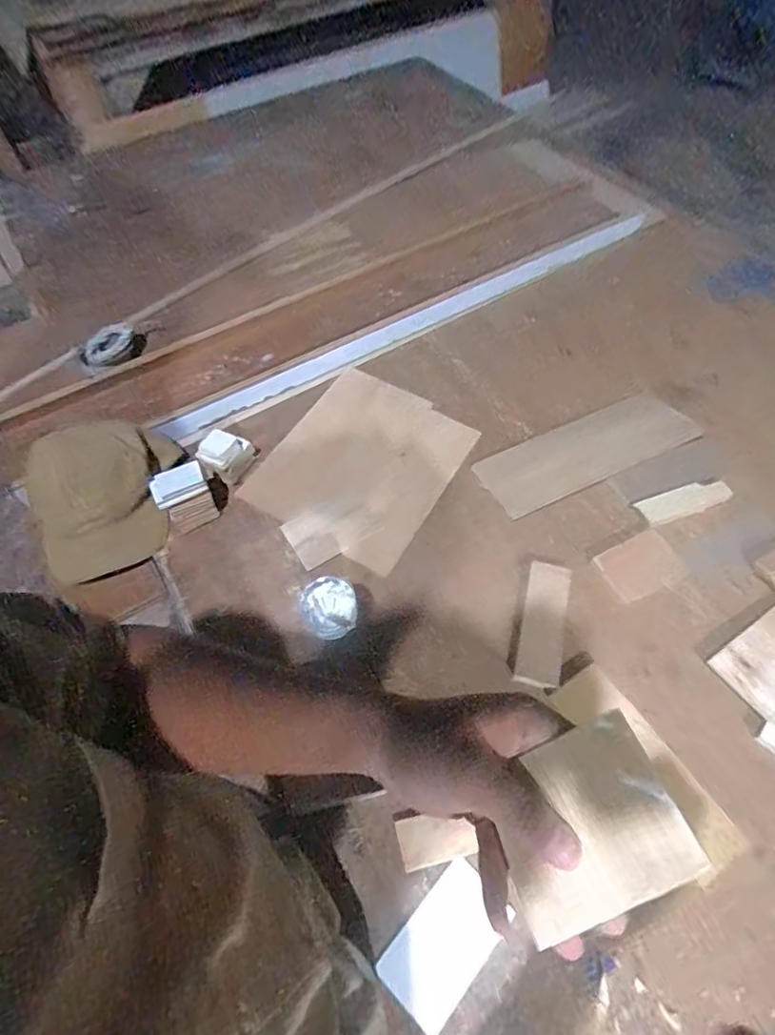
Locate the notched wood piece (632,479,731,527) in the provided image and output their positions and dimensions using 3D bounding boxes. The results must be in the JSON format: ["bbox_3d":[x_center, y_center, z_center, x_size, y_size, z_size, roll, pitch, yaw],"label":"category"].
[{"bbox_3d":[0.412,-0.023,0.757,0.128,0.005,0.040,-16,60,-6],"label":"notched wood piece"}]

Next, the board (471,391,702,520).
[{"bbox_3d":[0.294,-0.102,0.818,0.322,0.012,0.115,-22,61,-9],"label":"board"}]

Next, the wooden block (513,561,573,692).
[{"bbox_3d":[0.198,0.133,0.694,0.052,0.017,0.156,12,61,10],"label":"wooden block"}]

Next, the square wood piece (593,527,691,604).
[{"bbox_3d":[0.339,0.063,0.730,0.104,0.010,0.075,-25,62,-11],"label":"square wood piece"}]

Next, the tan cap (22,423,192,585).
[{"bbox_3d":[-0.387,-0.033,0.757,0.172,0.102,0.202,-13,60,-4],"label":"tan cap"}]

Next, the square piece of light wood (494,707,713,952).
[{"bbox_3d":[0.090,0.144,0.257,0.085,0.007,0.070,-37,48,14],"label":"square piece of light wood"}]

